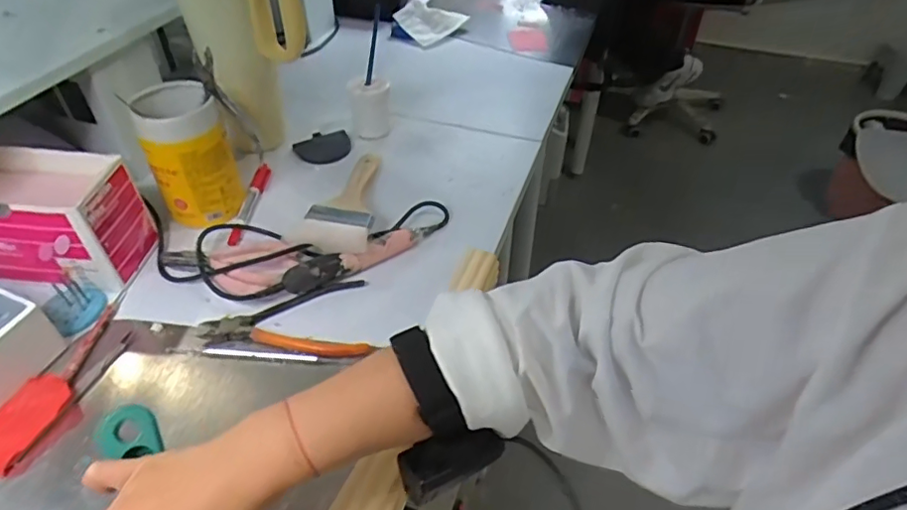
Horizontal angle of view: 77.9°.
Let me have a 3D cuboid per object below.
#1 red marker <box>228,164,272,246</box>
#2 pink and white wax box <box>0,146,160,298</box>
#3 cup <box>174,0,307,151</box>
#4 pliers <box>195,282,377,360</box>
[{"bbox_3d":[-0.231,-0.062,0.636,0.015,0.015,0.134,0,44,0],"label":"red marker"},{"bbox_3d":[-0.394,-0.041,0.539,0.163,0.085,0.092,6,45,6],"label":"pink and white wax box"},{"bbox_3d":[-0.234,-0.229,0.620,0.097,0.260,0.137,-35,54,-31],"label":"cup"},{"bbox_3d":[-0.152,0.071,0.511,0.149,0.014,0.085,-12,46,-12],"label":"pliers"}]

